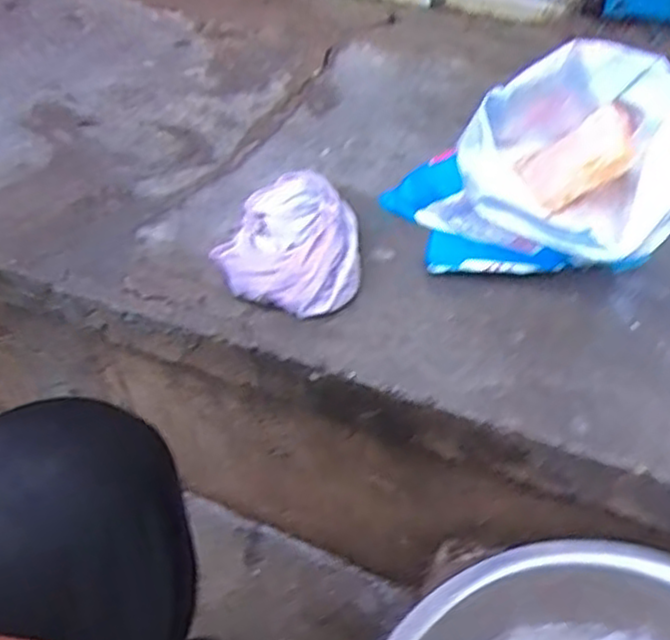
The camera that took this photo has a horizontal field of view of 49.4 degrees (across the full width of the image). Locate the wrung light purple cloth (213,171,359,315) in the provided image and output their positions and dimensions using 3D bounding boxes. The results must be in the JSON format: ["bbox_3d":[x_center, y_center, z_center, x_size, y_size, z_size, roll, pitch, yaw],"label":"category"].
[{"bbox_3d":[-0.040,-0.059,0.607,0.119,0.067,0.110,-3,50,-1],"label":"wrung light purple cloth"}]

